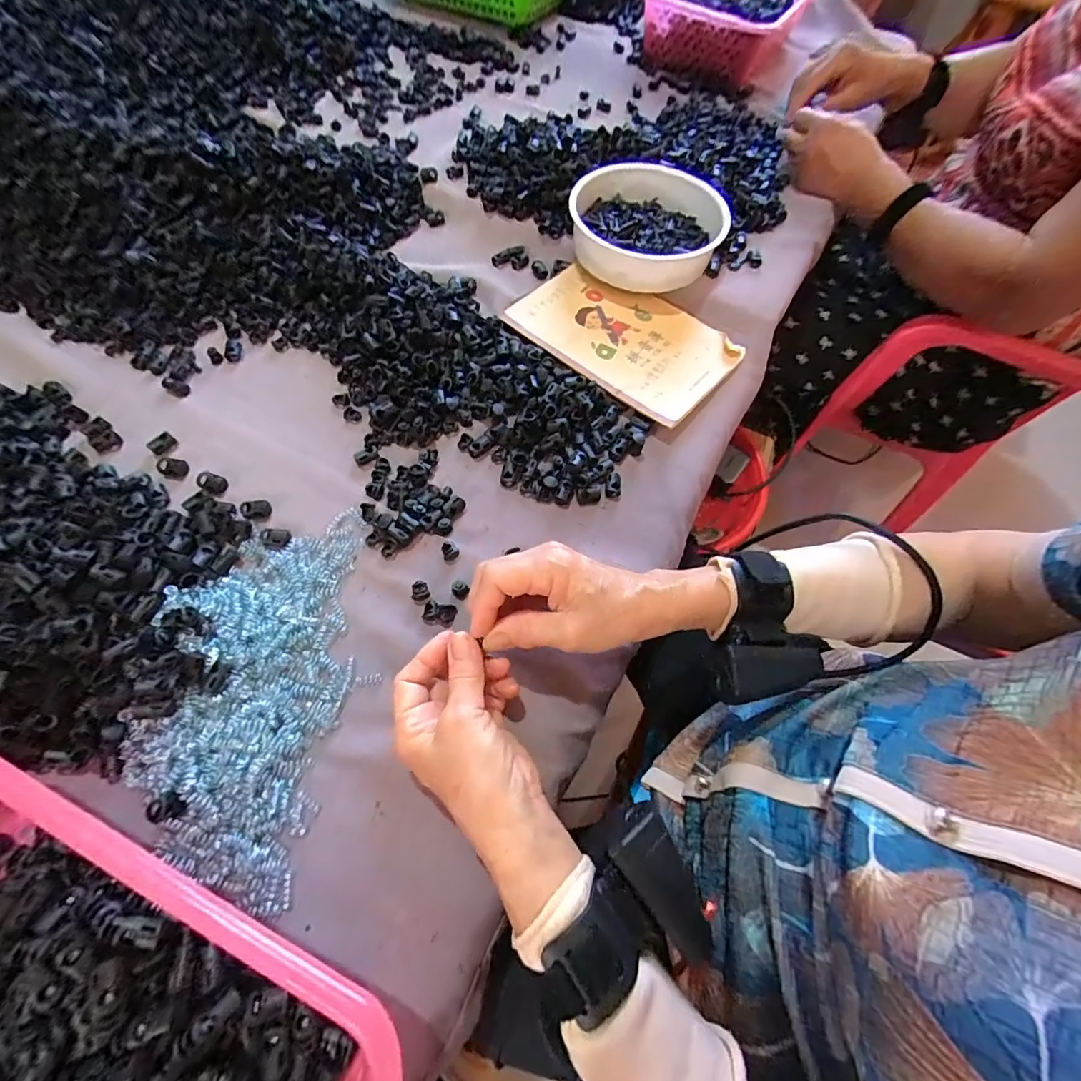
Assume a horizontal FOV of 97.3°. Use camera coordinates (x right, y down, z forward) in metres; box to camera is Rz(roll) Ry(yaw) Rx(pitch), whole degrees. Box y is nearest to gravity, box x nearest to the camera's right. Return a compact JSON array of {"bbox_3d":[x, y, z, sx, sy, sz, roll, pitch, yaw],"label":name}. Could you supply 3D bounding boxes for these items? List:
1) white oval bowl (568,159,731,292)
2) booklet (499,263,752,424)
[{"bbox_3d":[0.112,-0.344,0.517,0.161,0.048,0.176,-2,66,-3],"label":"white oval bowl"},{"bbox_3d":[0.085,-0.208,0.479,0.207,0.008,0.144,39,69,13],"label":"booklet"}]

